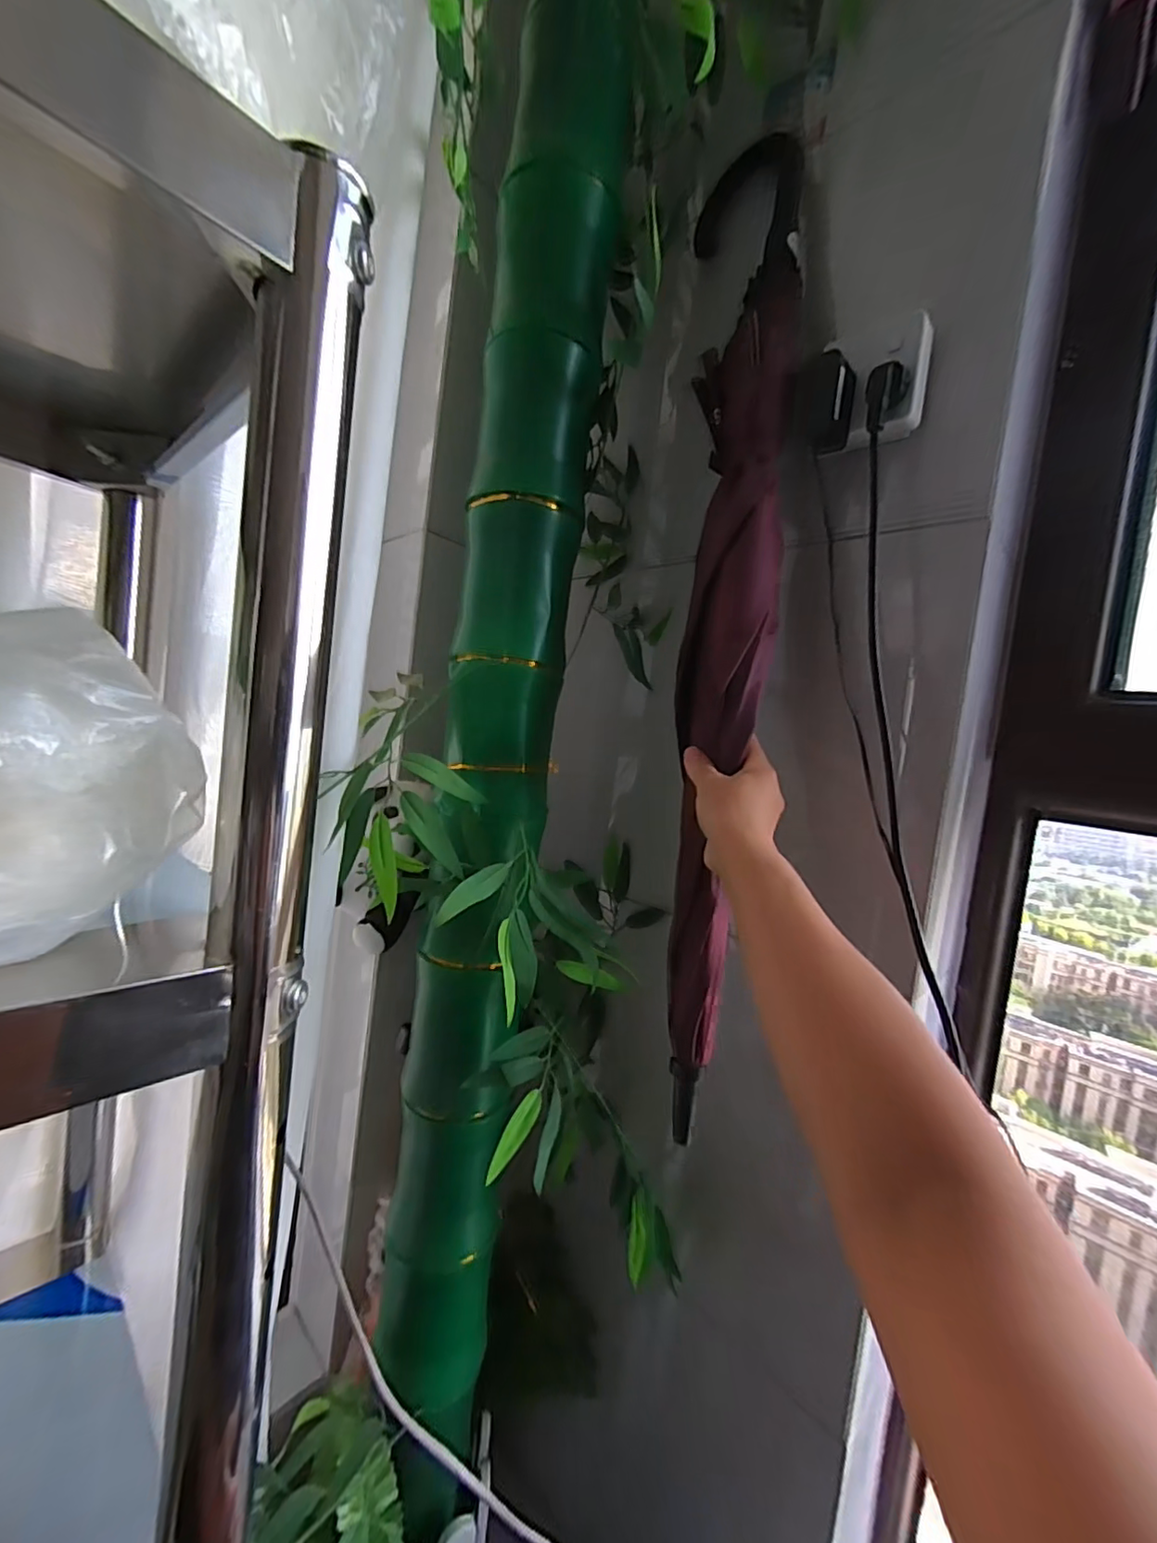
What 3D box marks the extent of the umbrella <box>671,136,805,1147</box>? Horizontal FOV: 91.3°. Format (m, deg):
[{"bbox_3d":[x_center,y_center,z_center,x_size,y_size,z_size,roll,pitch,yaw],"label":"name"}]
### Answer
[{"bbox_3d":[0.130,-0.168,0.492,0.076,0.880,0.092,6,-10,2],"label":"umbrella"}]

